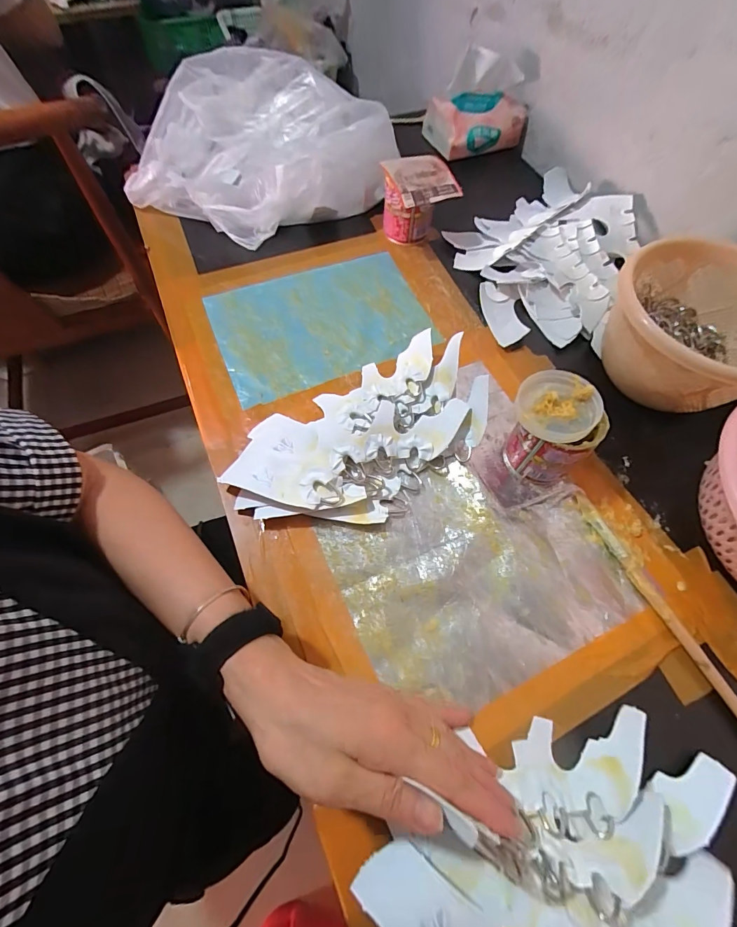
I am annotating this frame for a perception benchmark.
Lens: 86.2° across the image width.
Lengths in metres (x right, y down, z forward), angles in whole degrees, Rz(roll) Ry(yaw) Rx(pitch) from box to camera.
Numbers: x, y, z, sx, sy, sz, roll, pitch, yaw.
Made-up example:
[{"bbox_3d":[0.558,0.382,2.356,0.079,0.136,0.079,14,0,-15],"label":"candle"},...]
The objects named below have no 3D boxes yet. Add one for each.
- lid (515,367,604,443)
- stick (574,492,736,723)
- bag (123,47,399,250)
[{"bbox_3d":[0.158,-0.049,0.328,0.062,0.014,0.068,1,64,-2],"label":"lid"},{"bbox_3d":[0.249,0.137,0.315,0.013,0.012,0.259,-23,67,-11],"label":"stick"},{"bbox_3d":[-0.140,-0.403,0.510,0.330,0.113,0.206,8,64,2],"label":"bag"}]

